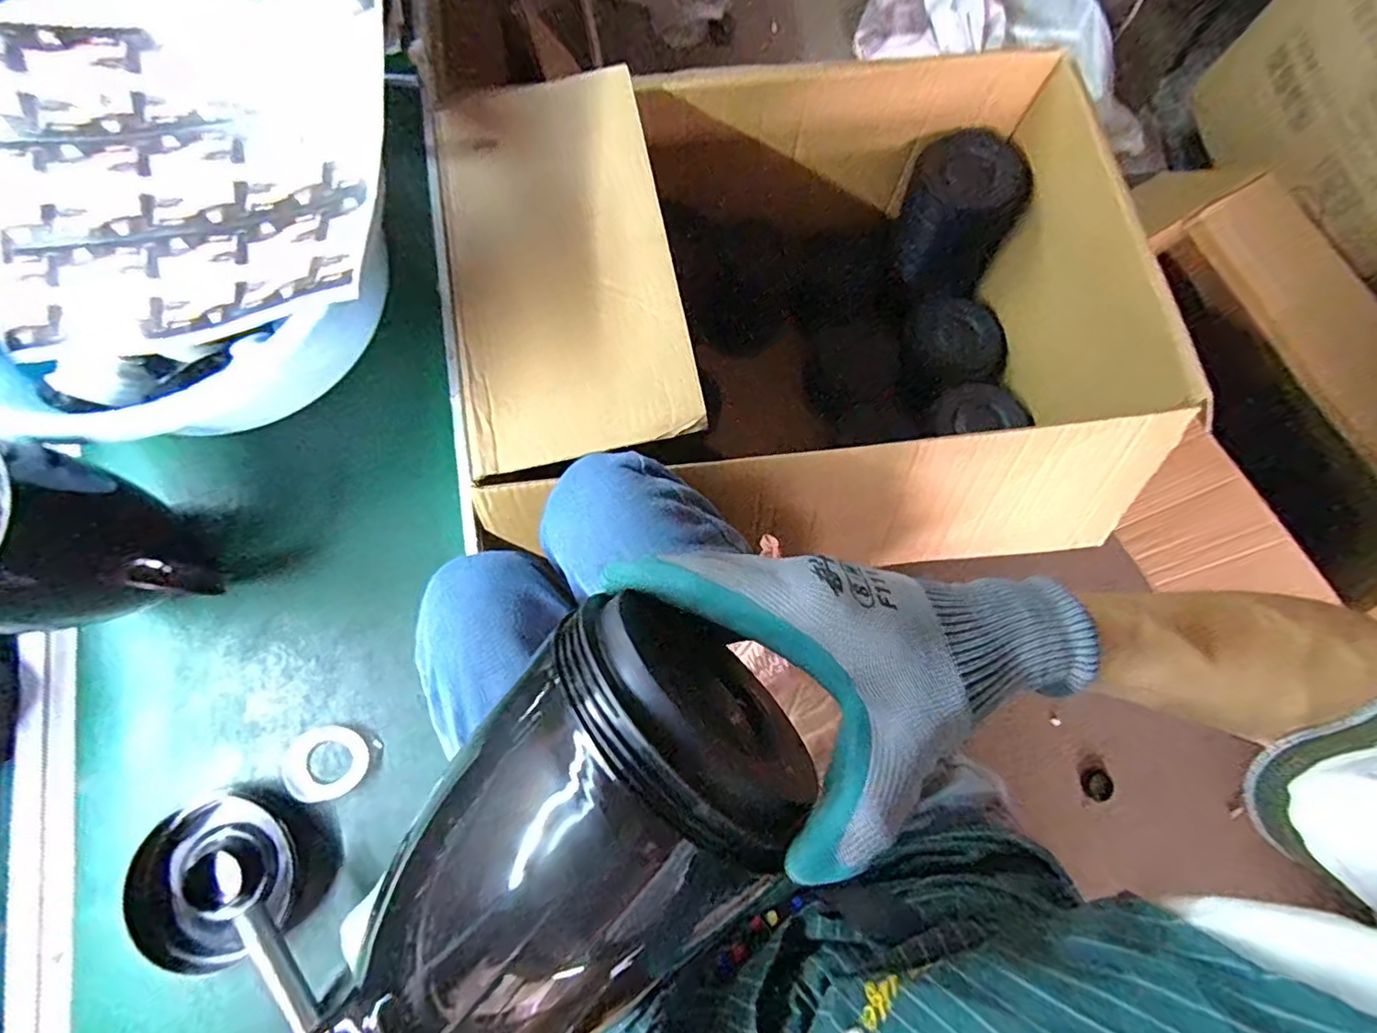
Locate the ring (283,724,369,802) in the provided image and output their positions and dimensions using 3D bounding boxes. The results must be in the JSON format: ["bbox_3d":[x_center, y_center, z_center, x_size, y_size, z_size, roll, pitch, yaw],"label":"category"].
[{"bbox_3d":[-0.291,0.197,0.481,0.061,0.008,0.055,-4,80,-2],"label":"ring"}]

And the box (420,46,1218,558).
[{"bbox_3d":[0.117,-0.202,0.715,0.653,0.354,0.513,-9,80,-3],"label":"box"}]

